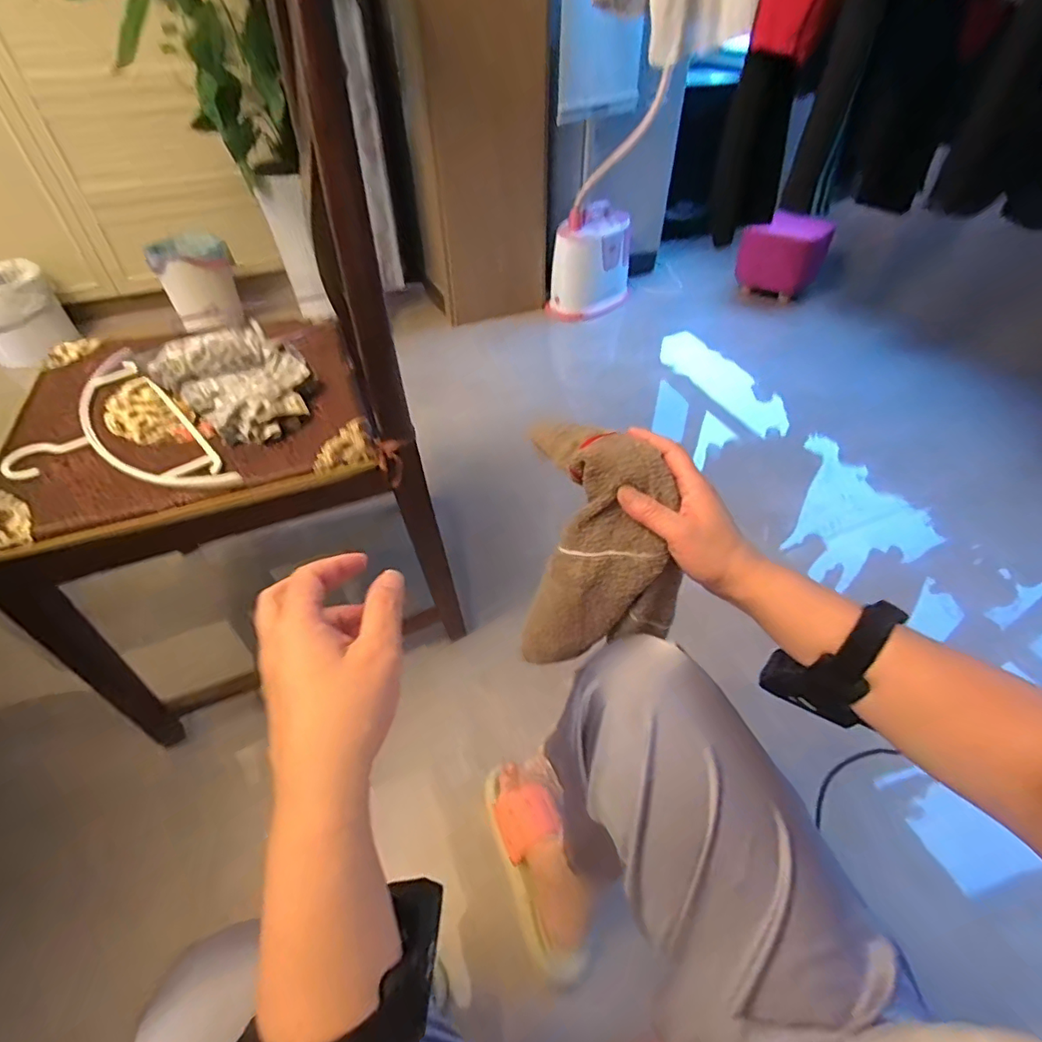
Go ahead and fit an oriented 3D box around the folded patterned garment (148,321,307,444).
[{"bbox_3d":[-0.367,-0.193,0.696,0.205,0.077,0.152,31,54,28],"label":"folded patterned garment"}]

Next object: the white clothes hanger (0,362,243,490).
[{"bbox_3d":[-0.512,-0.092,0.654,0.190,0.017,0.345,-35,55,-29],"label":"white clothes hanger"}]

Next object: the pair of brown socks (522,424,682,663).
[{"bbox_3d":[0.065,0.030,0.463,0.126,0.213,0.081,-4,46,-2],"label":"pair of brown socks"}]

